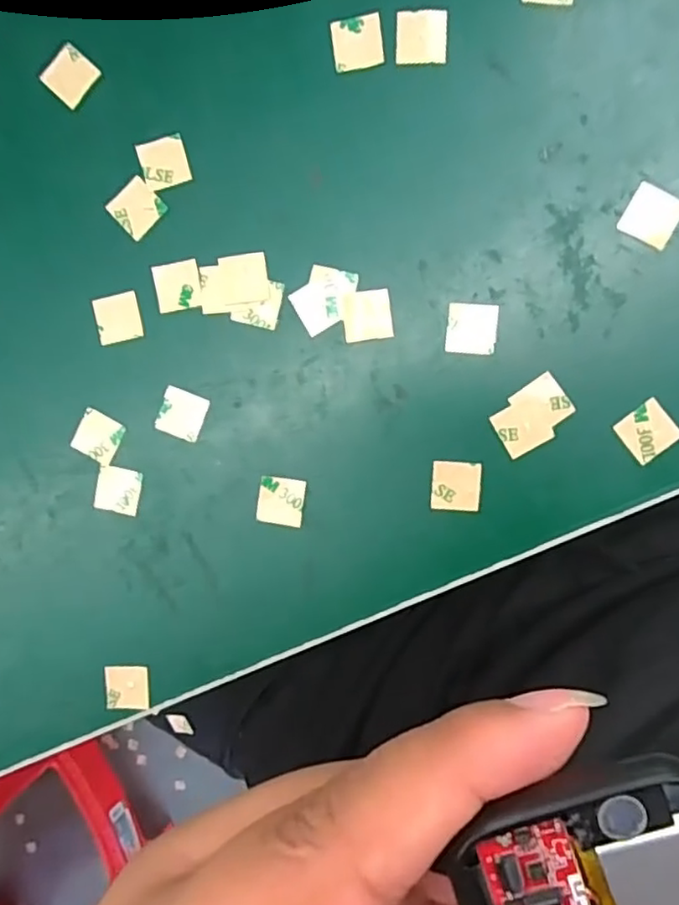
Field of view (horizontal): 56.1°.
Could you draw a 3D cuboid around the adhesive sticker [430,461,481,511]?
[{"bbox_3d":[0.038,0.011,0.206,0.015,0.004,0.015,2,92,5],"label":"adhesive sticker"}]

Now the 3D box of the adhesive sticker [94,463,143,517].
[{"bbox_3d":[-0.075,0.013,0.218,0.015,0.004,0.015,11,92,-2],"label":"adhesive sticker"}]

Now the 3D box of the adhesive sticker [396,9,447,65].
[{"bbox_3d":[0.025,-0.128,0.197,0.015,0.004,0.015,0,97,5],"label":"adhesive sticker"}]

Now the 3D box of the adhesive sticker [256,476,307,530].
[{"bbox_3d":[-0.019,0.016,0.211,0.015,0.004,0.015,8,95,6],"label":"adhesive sticker"}]

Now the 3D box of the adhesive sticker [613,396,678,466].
[{"bbox_3d":[0.096,-0.007,0.198,0.015,0.004,0.015,-39,88,8],"label":"adhesive sticker"}]

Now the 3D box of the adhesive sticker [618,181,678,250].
[{"bbox_3d":[0.095,-0.072,0.192,0.016,0.004,0.016,27,97,4],"label":"adhesive sticker"}]

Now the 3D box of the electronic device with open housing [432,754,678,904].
[{"bbox_3d":[0.042,0.069,0.102,0.040,0.008,0.038,-25,91,8],"label":"electronic device with open housing"}]

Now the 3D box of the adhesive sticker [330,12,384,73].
[{"bbox_3d":[0.006,-0.128,0.199,0.015,0.004,0.015,-7,96,7],"label":"adhesive sticker"}]

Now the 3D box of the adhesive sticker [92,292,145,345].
[{"bbox_3d":[-0.074,-0.045,0.214,0.015,0.004,0.015,-10,93,4],"label":"adhesive sticker"}]

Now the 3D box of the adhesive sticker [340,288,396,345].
[{"bbox_3d":[0.009,-0.044,0.205,0.015,0.004,0.016,-8,94,6],"label":"adhesive sticker"}]

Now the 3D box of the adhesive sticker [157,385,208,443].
[{"bbox_3d":[-0.053,-0.013,0.214,0.015,0.004,0.015,20,90,3],"label":"adhesive sticker"}]

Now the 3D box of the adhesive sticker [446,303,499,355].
[{"bbox_3d":[0.042,-0.039,0.201,0.015,0.004,0.016,4,92,5],"label":"adhesive sticker"}]

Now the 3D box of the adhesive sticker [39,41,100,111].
[{"bbox_3d":[-0.088,-0.123,0.209,0.015,0.004,0.015,42,91,-4],"label":"adhesive sticker"}]

